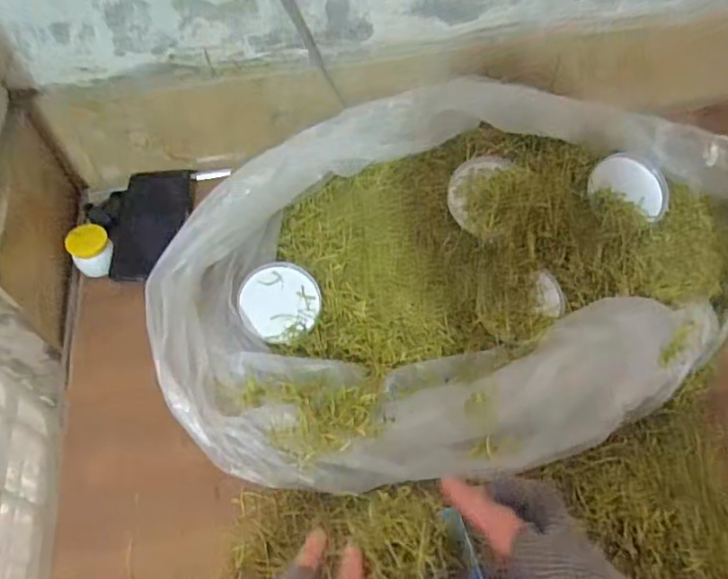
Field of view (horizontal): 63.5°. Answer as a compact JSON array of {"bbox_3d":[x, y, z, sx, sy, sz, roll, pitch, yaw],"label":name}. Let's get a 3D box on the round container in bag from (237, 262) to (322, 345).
[{"bbox_3d":[-0.089,0.015,0.614,0.083,0.022,0.083,3,69,-8],"label":"round container in bag"}]

